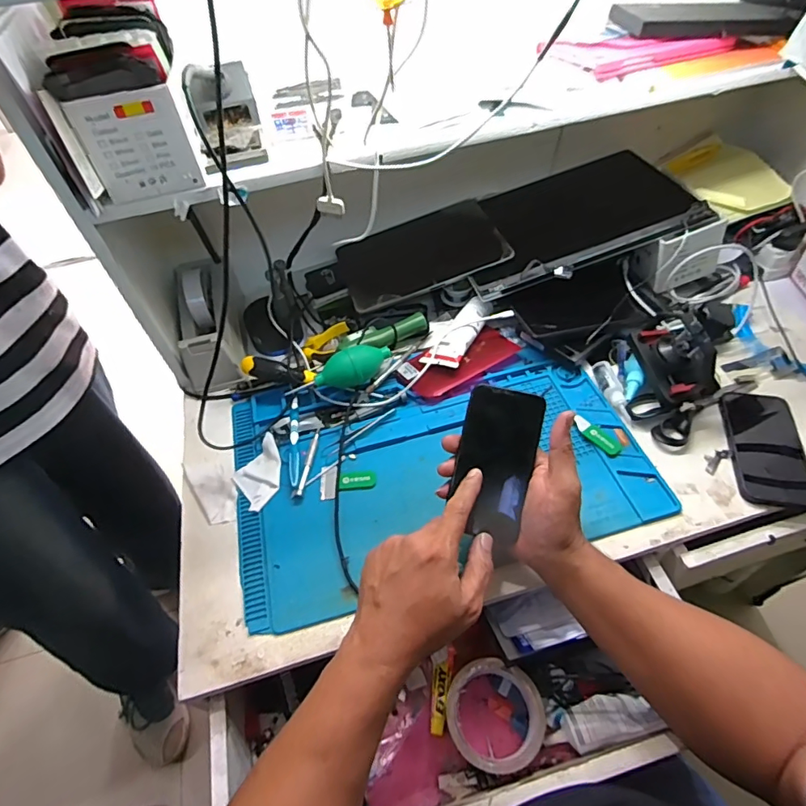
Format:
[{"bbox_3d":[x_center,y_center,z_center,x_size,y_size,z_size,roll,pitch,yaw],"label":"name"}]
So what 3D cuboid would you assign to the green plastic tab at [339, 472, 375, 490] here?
[{"bbox_3d":[-0.055,0.094,0.579,0.042,0.006,0.021,-7,51,-1],"label":"green plastic tab"}]

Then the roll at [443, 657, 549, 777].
[{"bbox_3d":[0.093,0.318,0.490,0.093,0.045,0.096,-3,51,3],"label":"roll"}]

